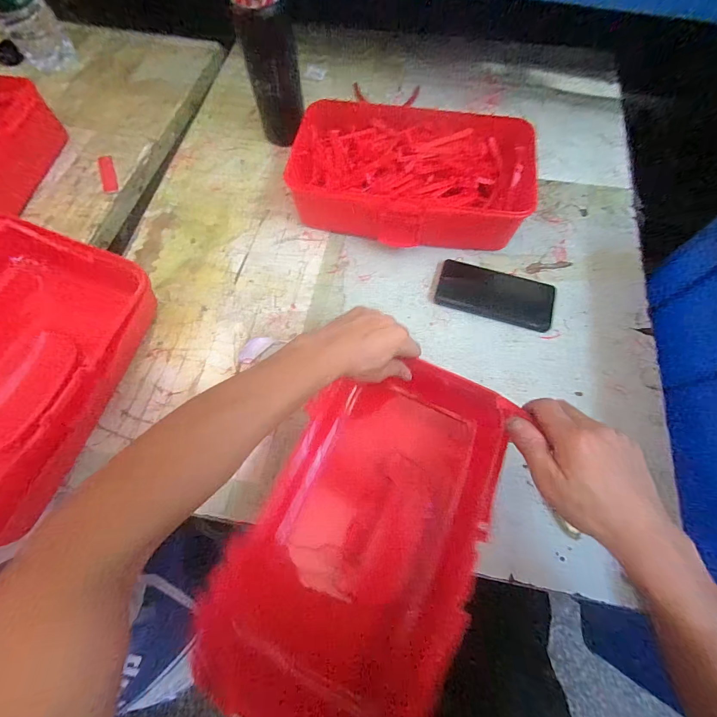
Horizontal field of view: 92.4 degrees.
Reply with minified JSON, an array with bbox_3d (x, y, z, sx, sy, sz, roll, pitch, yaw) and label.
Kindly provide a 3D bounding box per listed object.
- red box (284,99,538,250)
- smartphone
[{"bbox_3d":[0.078,-0.284,0.541,0.355,0.088,0.228,4,69,3],"label":"red box"},{"bbox_3d":[0.204,-0.096,0.511,0.166,0.010,0.078,17,70,8],"label":"smartphone"}]

